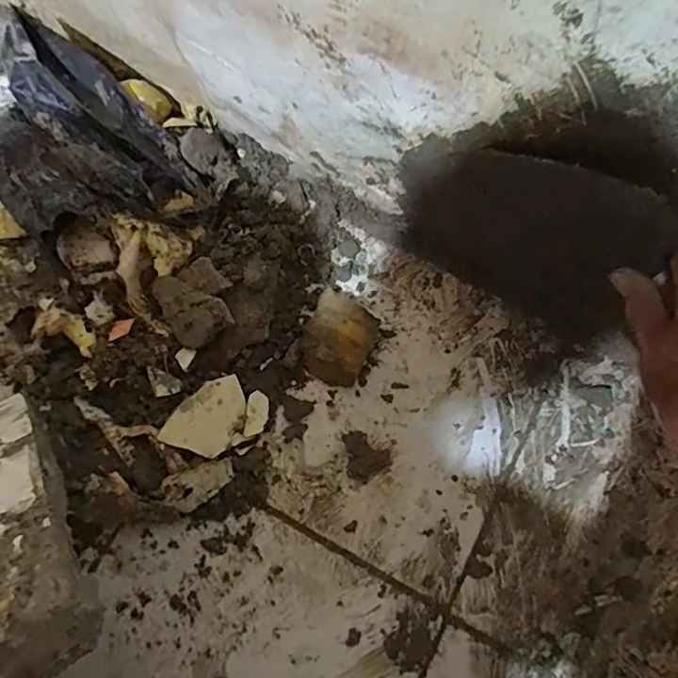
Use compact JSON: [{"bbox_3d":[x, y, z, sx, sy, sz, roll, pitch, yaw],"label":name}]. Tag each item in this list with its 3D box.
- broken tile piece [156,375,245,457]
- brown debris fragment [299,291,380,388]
[{"bbox_3d":[-0.117,0.074,0.490,0.056,0.004,0.082,51,62,-17],"label":"broken tile piece"},{"bbox_3d":[0.000,-0.001,0.523,0.068,0.045,0.087,25,75,5],"label":"brown debris fragment"}]

